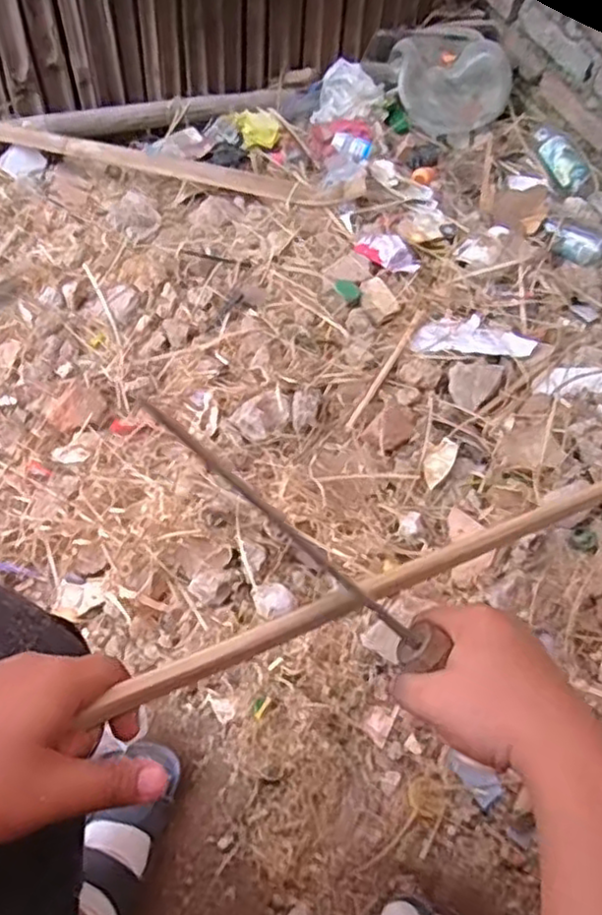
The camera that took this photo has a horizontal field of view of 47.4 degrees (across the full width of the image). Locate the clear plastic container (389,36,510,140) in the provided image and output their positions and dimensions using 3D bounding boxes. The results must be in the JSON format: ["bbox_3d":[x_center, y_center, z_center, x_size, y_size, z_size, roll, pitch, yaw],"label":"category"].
[{"bbox_3d":[0.298,-0.760,1.379,0.224,0.110,0.214,3,56,-3],"label":"clear plastic container"}]

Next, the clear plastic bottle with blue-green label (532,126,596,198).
[{"bbox_3d":[0.487,-0.552,1.278,0.063,0.043,0.185,-23,74,-19],"label":"clear plastic bottle with blue-green label"}]

